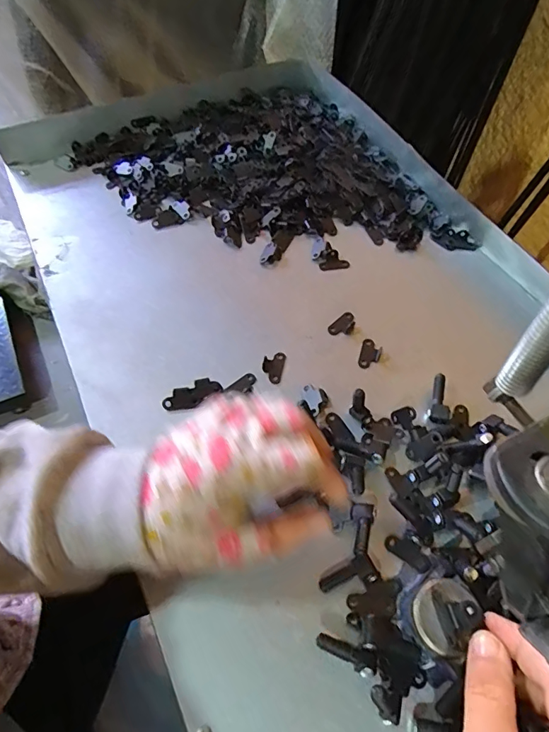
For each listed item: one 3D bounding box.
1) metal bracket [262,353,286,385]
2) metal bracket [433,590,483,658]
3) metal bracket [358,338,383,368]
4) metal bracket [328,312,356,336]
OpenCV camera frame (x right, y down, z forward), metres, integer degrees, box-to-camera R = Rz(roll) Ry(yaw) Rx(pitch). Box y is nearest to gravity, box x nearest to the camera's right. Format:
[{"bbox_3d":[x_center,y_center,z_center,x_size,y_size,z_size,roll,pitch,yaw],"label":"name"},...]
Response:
[{"bbox_3d":[-0.001,0.000,0.375,0.017,0.004,0.031,11,58,5],"label":"metal bracket"},{"bbox_3d":[0.100,0.137,0.248,0.014,0.028,0.030,-10,59,-1],"label":"metal bracket"},{"bbox_3d":[0.080,-0.010,0.383,0.017,0.004,0.028,14,58,7],"label":"metal bracket"},{"bbox_3d":[0.061,-0.035,0.401,0.018,0.004,0.029,36,64,19],"label":"metal bracket"}]

